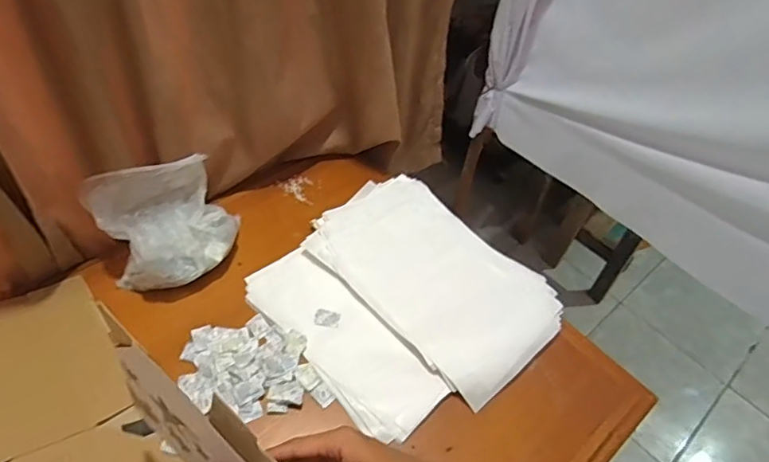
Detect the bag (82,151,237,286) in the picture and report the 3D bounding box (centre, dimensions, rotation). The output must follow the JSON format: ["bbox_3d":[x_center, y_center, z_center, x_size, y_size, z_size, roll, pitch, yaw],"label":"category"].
[{"bbox_3d":[-0.347,-0.014,0.864,0.211,0.153,0.155,-25,56,-24],"label":"bag"}]

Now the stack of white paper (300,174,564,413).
[{"bbox_3d":[0.084,0.067,0.923,0.265,0.044,0.428,-35,61,-30],"label":"stack of white paper"}]

